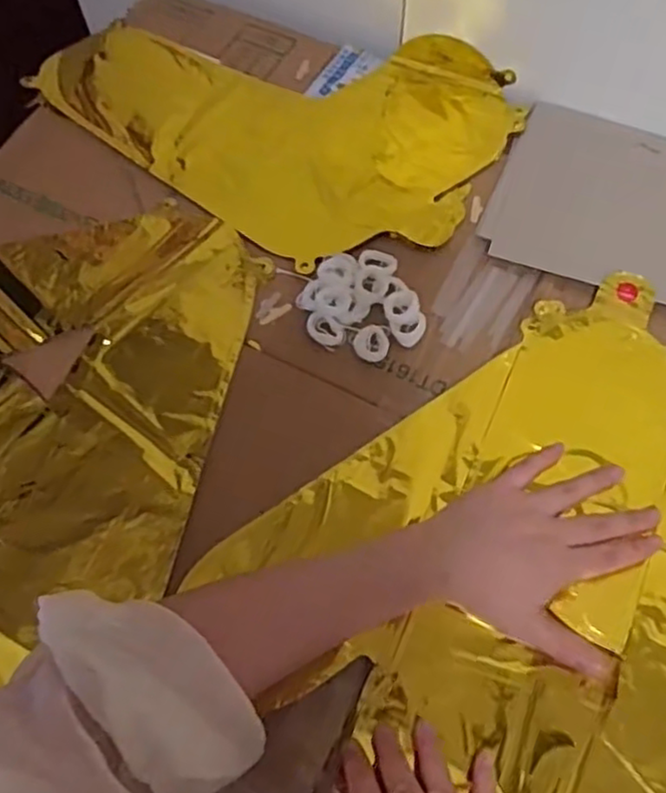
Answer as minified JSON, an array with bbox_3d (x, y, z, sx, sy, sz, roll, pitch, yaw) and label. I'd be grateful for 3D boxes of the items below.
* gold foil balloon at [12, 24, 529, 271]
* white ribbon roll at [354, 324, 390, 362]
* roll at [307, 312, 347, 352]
[{"bbox_3d":[-0.061,-0.263,0.611,0.407,0.024,0.254,29,68,14],"label":"gold foil balloon"},{"bbox_3d":[0.029,-0.040,0.507,0.026,0.004,0.029,17,66,9],"label":"white ribbon roll"},{"bbox_3d":[-0.005,-0.049,0.514,0.032,0.004,0.022,37,70,16],"label":"roll"}]

